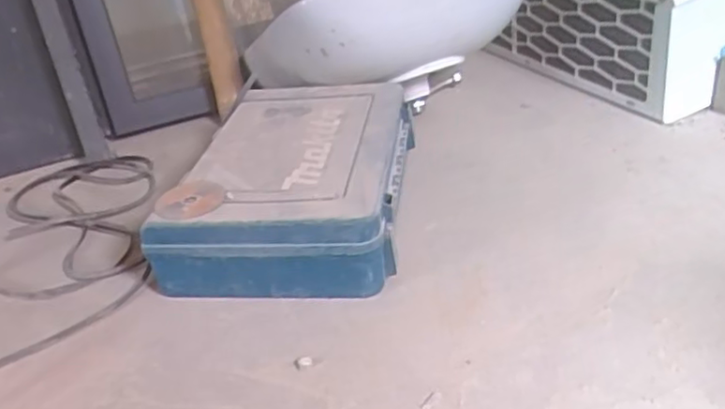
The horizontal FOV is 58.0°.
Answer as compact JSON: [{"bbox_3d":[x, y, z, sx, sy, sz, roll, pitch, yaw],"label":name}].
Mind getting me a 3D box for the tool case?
[{"bbox_3d":[-0.090,-0.038,0.968,0.297,0.122,0.418,-1,31,10],"label":"tool case"}]

